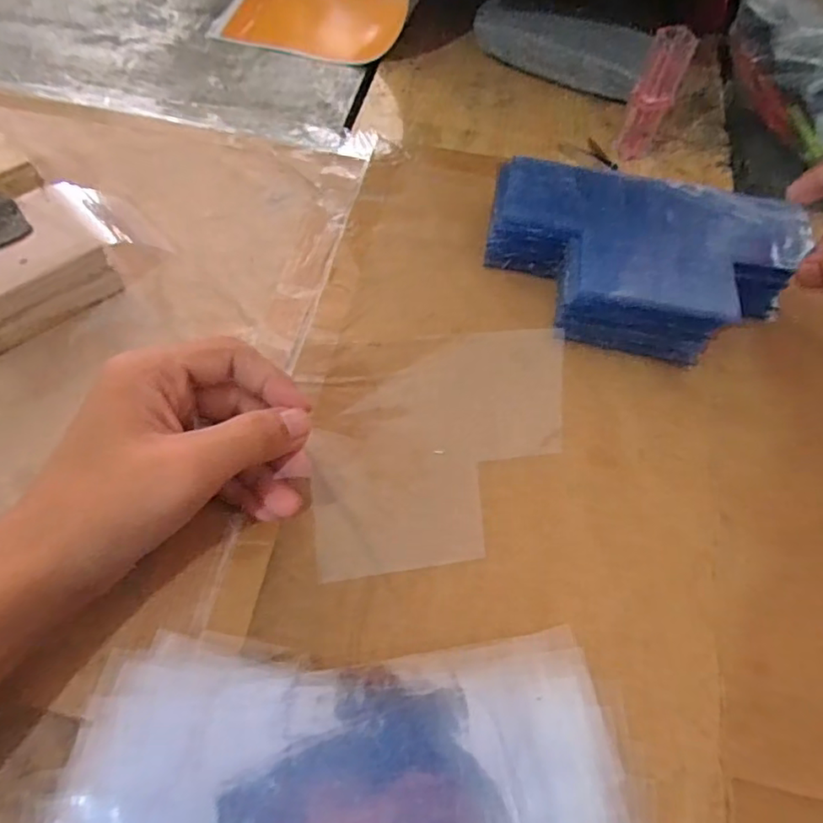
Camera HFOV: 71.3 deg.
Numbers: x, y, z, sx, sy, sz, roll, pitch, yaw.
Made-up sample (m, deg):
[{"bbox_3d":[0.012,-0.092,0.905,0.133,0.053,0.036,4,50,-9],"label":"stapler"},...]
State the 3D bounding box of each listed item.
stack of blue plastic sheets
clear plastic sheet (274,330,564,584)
[{"bbox_3d":[0.135,-0.091,0.342,0.174,0.038,0.113,7,60,1],"label":"stack of blue plastic sheets"},{"bbox_3d":[0.018,0.012,0.302,0.141,0.008,0.129,-8,61,-7],"label":"clear plastic sheet"}]

